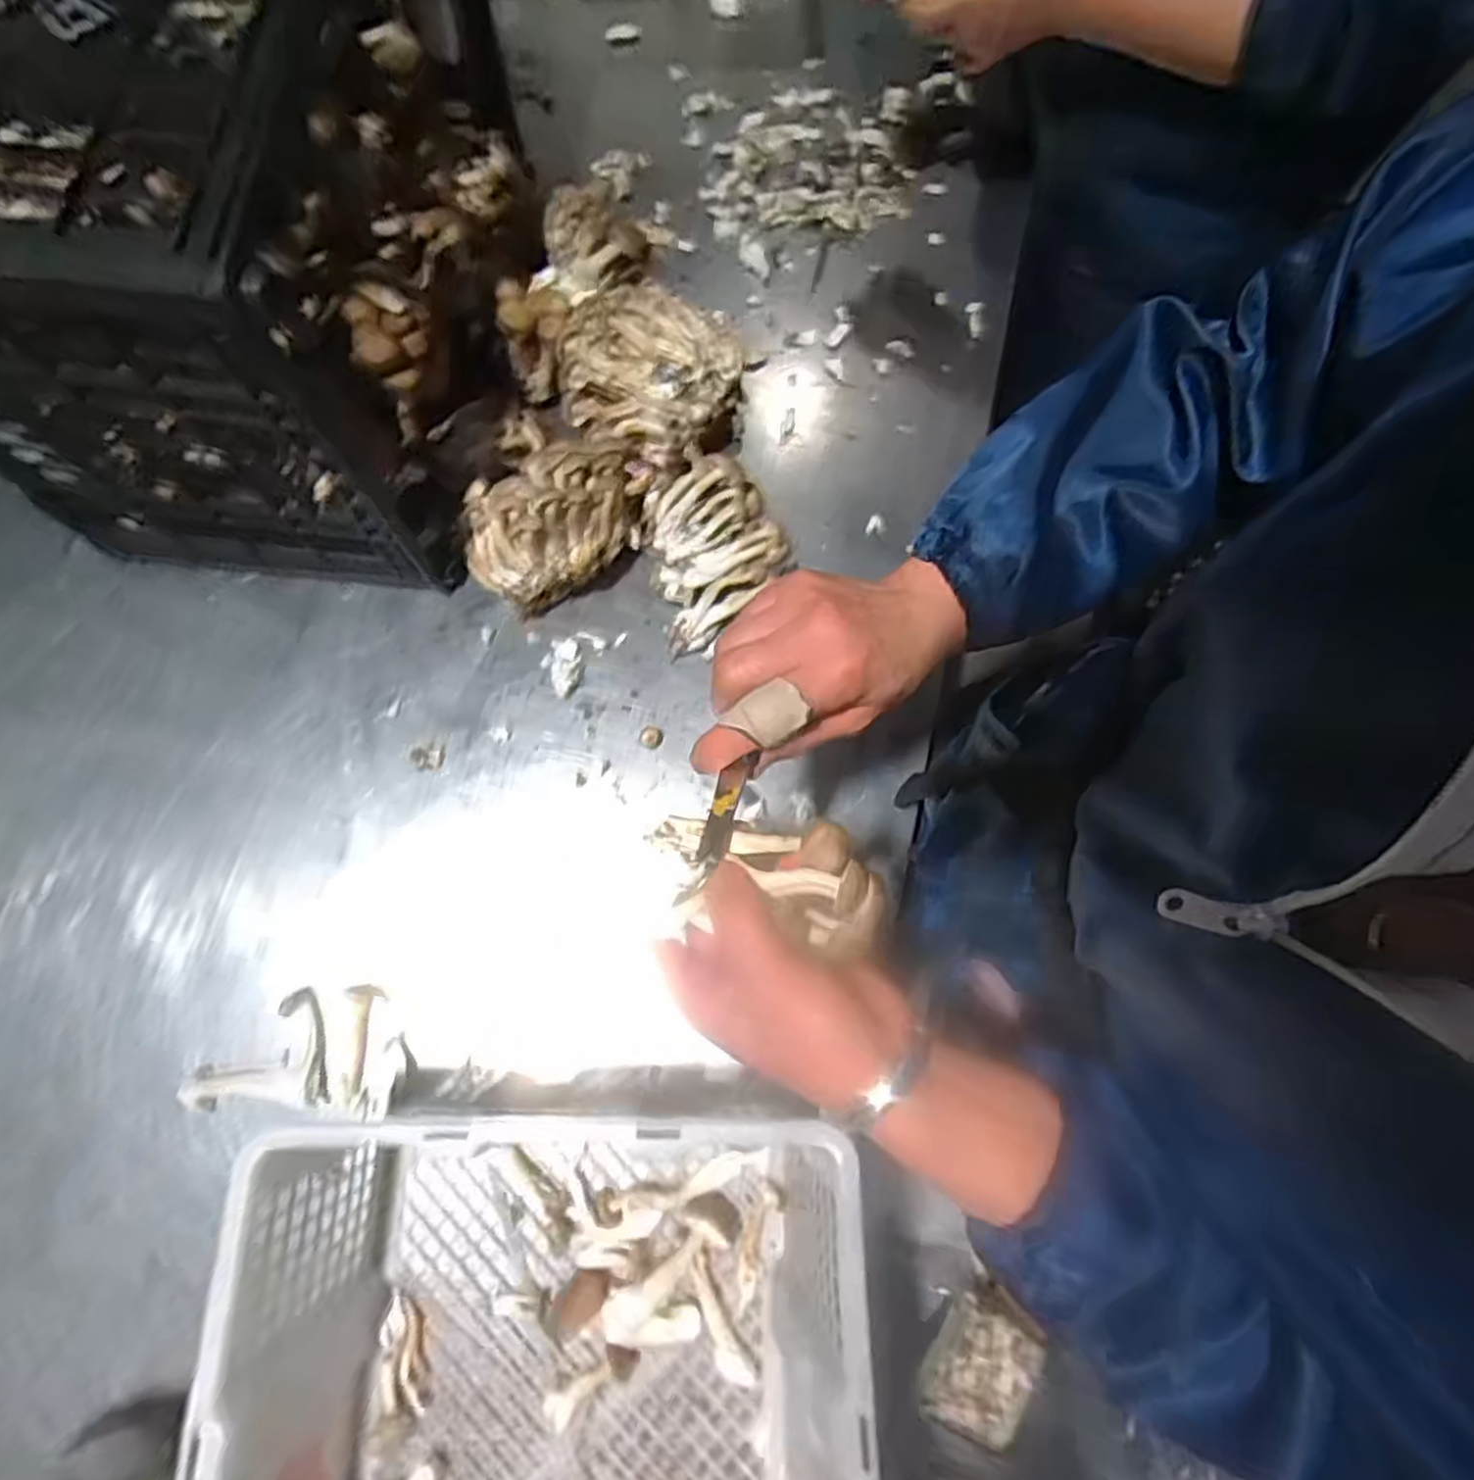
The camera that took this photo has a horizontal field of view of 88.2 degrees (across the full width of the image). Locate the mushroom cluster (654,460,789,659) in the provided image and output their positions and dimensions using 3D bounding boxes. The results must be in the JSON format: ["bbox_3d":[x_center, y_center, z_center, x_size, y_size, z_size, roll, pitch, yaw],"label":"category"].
[{"bbox_3d":[-0.014,-0.155,0.654,0.118,0.079,0.141,-9,77,-6],"label":"mushroom cluster"}]

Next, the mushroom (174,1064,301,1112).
[{"bbox_3d":[-0.373,0.262,0.574,0.081,0.019,0.029,5,75,-13],"label":"mushroom"}]

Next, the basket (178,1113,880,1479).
[{"bbox_3d":[-0.111,0.465,0.451,0.362,0.155,0.477,2,76,-3],"label":"basket"}]

